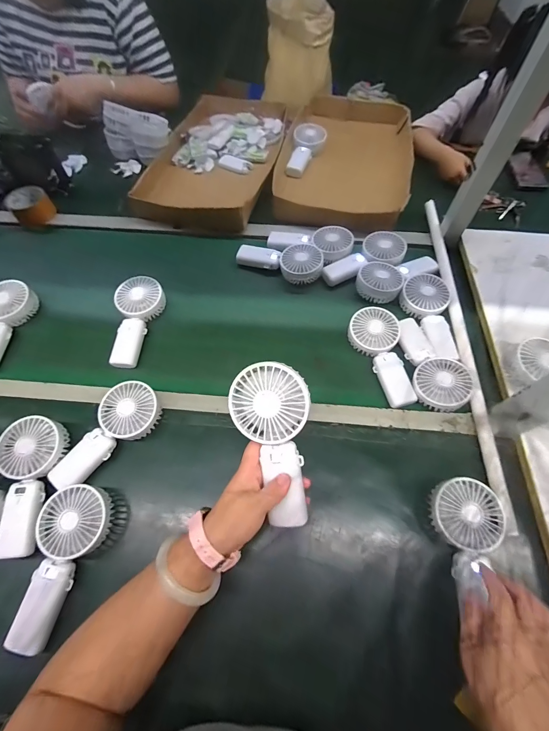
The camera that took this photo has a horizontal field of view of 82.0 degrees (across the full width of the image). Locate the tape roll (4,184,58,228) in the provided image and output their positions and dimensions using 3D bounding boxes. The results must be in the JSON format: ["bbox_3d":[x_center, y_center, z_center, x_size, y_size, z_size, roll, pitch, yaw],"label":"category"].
[{"bbox_3d":[-0.587,-0.383,0.767,0.091,0.052,0.092,-37,68,-16],"label":"tape roll"}]

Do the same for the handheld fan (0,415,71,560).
[{"bbox_3d":[-0.359,0.167,0.448,0.083,0.038,0.181,-1,64,1],"label":"handheld fan"}]

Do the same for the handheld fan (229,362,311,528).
[{"bbox_3d":[0.003,0.091,0.348,0.080,0.028,0.185,-10,99,-3],"label":"handheld fan"}]

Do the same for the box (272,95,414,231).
[{"bbox_3d":[0.187,-0.558,0.834,0.325,0.059,0.589,11,64,7],"label":"box"}]

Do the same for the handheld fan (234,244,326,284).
[{"bbox_3d":[0.011,-0.228,0.682,0.188,0.053,0.086,17,65,10],"label":"handheld fan"}]

